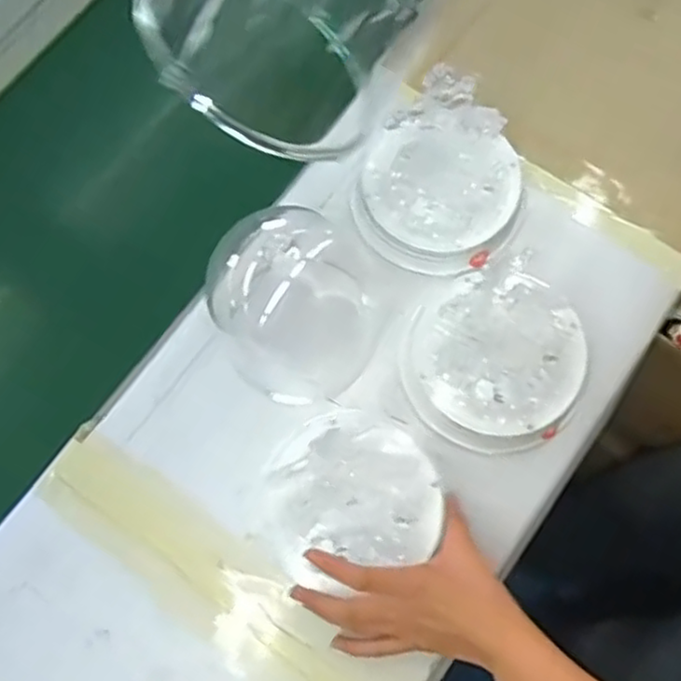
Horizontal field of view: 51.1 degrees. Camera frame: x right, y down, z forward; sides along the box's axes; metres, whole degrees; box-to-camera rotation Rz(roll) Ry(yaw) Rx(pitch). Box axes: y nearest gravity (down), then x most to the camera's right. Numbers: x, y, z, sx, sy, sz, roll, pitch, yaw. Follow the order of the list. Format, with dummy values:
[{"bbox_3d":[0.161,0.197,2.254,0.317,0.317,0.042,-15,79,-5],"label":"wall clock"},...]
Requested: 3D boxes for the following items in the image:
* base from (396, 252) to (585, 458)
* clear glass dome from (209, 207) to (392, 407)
[{"bbox_3d":[0.125,0.015,0.576,0.140,0.056,0.141,0,73,1],"label":"base"},{"bbox_3d":[-0.028,-0.029,0.558,0.131,0.119,0.122,0,73,1],"label":"clear glass dome"}]

